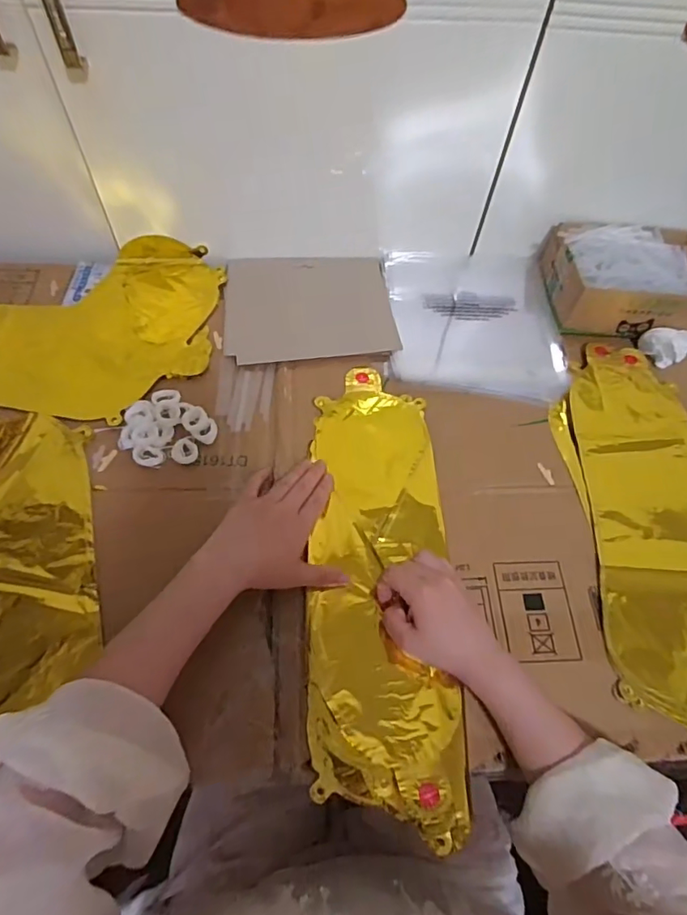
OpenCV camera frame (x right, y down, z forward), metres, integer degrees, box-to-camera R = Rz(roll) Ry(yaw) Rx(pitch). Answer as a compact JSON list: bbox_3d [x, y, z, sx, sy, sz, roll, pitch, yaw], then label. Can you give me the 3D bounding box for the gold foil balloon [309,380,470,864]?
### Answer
[{"bbox_3d":[0.033,0.098,0.496,0.129,0.021,0.428,1,61,-4],"label":"gold foil balloon"}]

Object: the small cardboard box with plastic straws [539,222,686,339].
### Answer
[{"bbox_3d":[0.351,-0.222,0.643,0.197,0.069,0.135,7,60,0],"label":"small cardboard box with plastic straws"}]

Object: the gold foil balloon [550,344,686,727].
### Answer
[{"bbox_3d":[0.343,0.067,0.524,0.214,0.014,0.437,1,60,-4],"label":"gold foil balloon"}]

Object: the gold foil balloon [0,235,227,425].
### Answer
[{"bbox_3d":[-0.353,-0.165,0.611,0.398,0.020,0.276,3,60,-2],"label":"gold foil balloon"}]

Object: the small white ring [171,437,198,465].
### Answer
[{"bbox_3d":[-0.161,-0.007,0.529,0.026,0.004,0.028,4,60,-2],"label":"small white ring"}]

